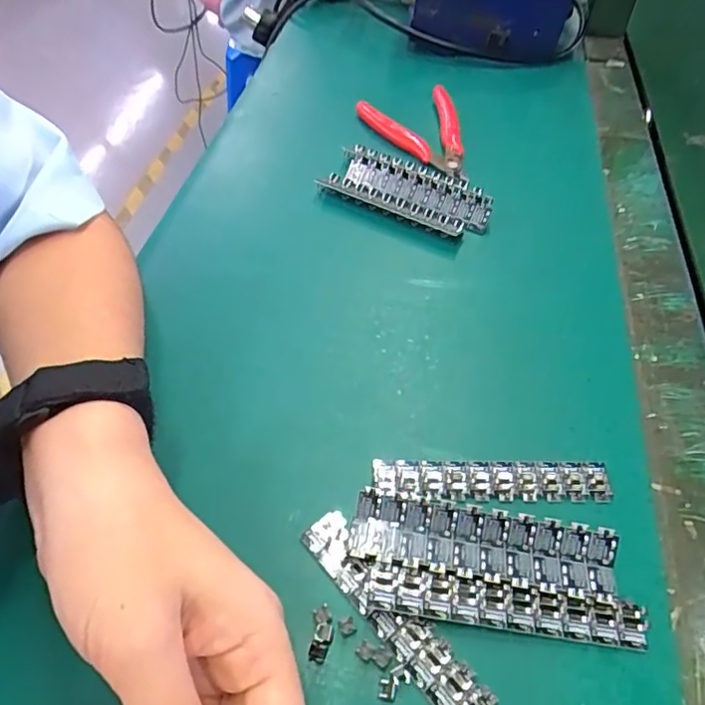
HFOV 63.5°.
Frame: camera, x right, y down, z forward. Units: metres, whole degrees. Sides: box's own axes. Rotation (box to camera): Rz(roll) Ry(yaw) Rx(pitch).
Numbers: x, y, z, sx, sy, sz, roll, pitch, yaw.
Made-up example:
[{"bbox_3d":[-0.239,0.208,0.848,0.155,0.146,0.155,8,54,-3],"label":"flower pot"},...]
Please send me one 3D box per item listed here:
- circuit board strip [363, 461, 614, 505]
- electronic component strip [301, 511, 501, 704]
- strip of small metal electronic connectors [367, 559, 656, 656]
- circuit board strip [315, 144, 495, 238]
[{"bbox_3d":[0.064,0.060,0.262,0.108,0.008,0.021,2,50,-1],"label":"circuit board strip"},{"bbox_3d":[0.020,0.108,0.224,0.019,0.006,0.108,-32,59,-25],"label":"electronic component strip"},{"bbox_3d":[0.062,0.100,0.227,0.109,0.007,0.019,7,51,3],"label":"strip of small metal electronic connectors"},{"bbox_3d":[0.042,-0.115,0.402,0.116,0.015,0.056,25,54,17],"label":"circuit board strip"}]

